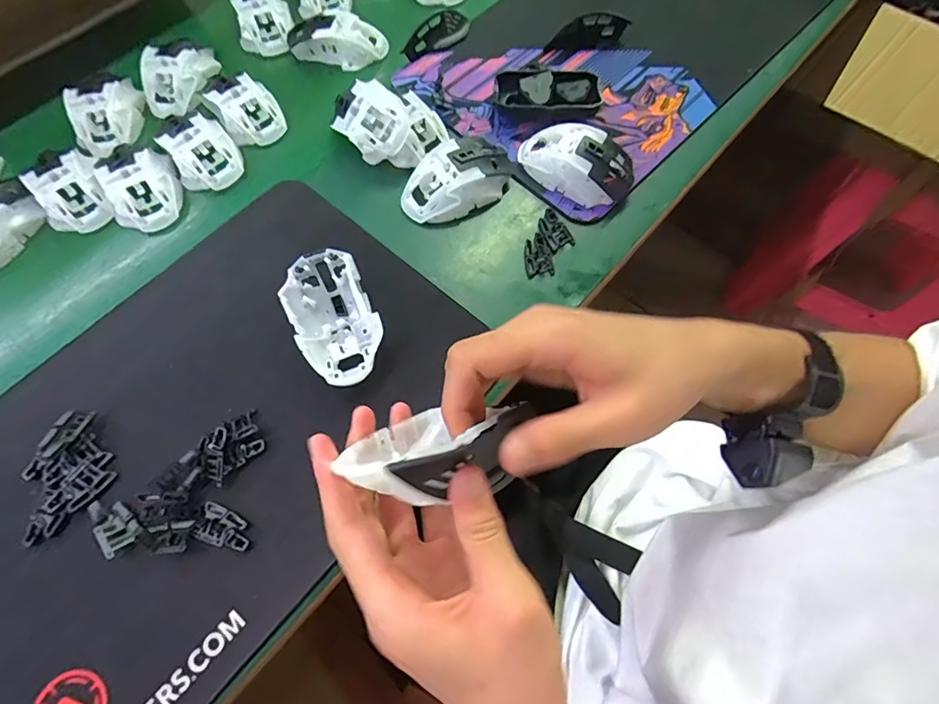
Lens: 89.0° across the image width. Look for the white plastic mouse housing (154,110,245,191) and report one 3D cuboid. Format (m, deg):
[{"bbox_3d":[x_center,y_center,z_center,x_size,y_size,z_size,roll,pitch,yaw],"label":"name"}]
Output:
[{"bbox_3d":[-0.274,-0.206,0.489,0.063,0.031,0.080,-38,71,-15],"label":"white plastic mouse housing"}]

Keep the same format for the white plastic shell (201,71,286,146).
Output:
[{"bbox_3d":[-0.241,-0.263,0.516,0.060,0.029,0.077,-33,70,-14],"label":"white plastic shell"}]

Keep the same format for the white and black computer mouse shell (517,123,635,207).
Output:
[{"bbox_3d":[0.106,-0.189,0.477,0.113,0.039,0.062,22,68,10],"label":"white and black computer mouse shell"}]

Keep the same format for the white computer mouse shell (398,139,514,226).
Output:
[{"bbox_3d":[-0.012,-0.172,0.471,0.114,0.035,0.061,-29,69,-12],"label":"white computer mouse shell"}]

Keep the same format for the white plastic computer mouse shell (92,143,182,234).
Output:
[{"bbox_3d":[-0.329,-0.168,0.477,0.062,0.027,0.093,-21,67,-9],"label":"white plastic computer mouse shell"}]

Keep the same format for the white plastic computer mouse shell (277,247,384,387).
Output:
[{"bbox_3d":[-0.114,-0.026,0.405,0.067,0.042,0.111,-24,68,-10],"label":"white plastic computer mouse shell"}]

